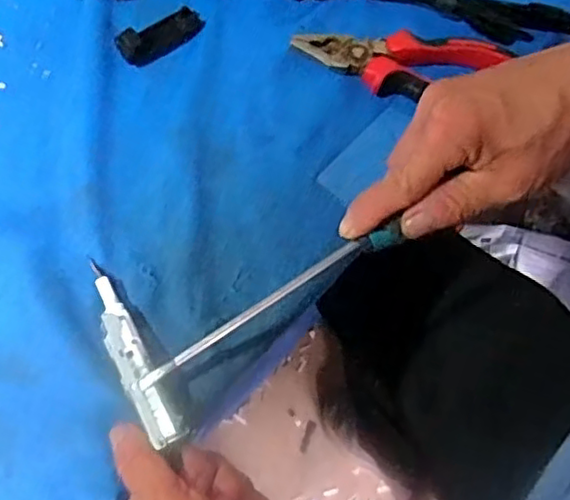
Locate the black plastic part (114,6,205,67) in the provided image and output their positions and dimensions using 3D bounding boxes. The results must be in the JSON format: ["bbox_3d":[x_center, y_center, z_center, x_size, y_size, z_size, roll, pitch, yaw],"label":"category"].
[{"bbox_3d":[-0.084,-0.149,0.445,0.060,0.016,0.023,-36,76,-13],"label":"black plastic part"}]

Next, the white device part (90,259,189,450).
[{"bbox_3d":[-0.086,0.057,0.368,0.022,0.008,0.110,-26,68,-10],"label":"white device part"}]

